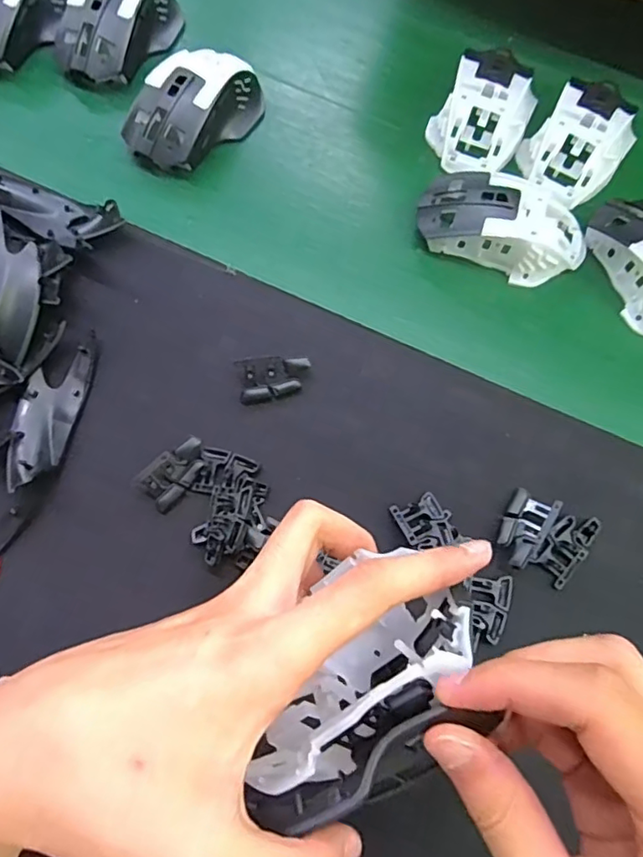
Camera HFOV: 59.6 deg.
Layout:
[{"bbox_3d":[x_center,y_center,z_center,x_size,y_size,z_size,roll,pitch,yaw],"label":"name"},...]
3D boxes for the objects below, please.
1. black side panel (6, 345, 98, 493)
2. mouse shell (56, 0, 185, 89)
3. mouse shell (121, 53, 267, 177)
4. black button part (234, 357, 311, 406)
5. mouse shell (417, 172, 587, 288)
[{"bbox_3d":[-0.163,-0.009,0.333,0.034,0.013,0.090,11,72,1],"label":"black side panel"},{"bbox_3d":[-0.155,-0.305,0.427,0.066,0.045,0.104,32,74,8],"label":"mouse shell"},{"bbox_3d":[-0.091,-0.233,0.401,0.071,0.035,0.109,35,74,9],"label":"mouse shell"},{"bbox_3d":[-0.029,-0.030,0.340,0.043,0.016,0.023,-9,73,-5],"label":"black button part"},{"bbox_3d":[0.123,-0.140,0.376,0.116,0.034,0.063,19,72,4],"label":"mouse shell"}]

